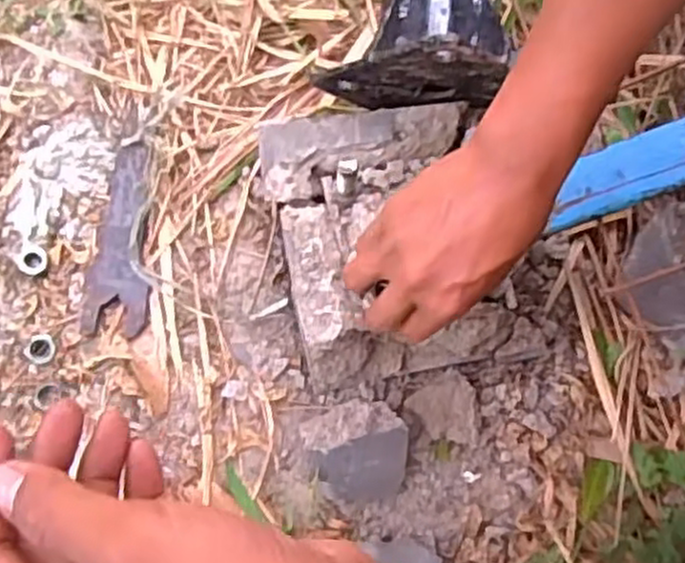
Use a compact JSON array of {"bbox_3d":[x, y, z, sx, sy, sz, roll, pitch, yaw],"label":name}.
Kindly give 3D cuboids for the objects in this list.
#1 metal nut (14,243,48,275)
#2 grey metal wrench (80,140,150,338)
[{"bbox_3d":[-0.272,-0.019,0.654,0.026,0.007,0.026,0,77,-2],"label":"metal nut"},{"bbox_3d":[-0.196,-0.040,0.666,0.056,0.012,0.172,3,82,4],"label":"grey metal wrench"}]

